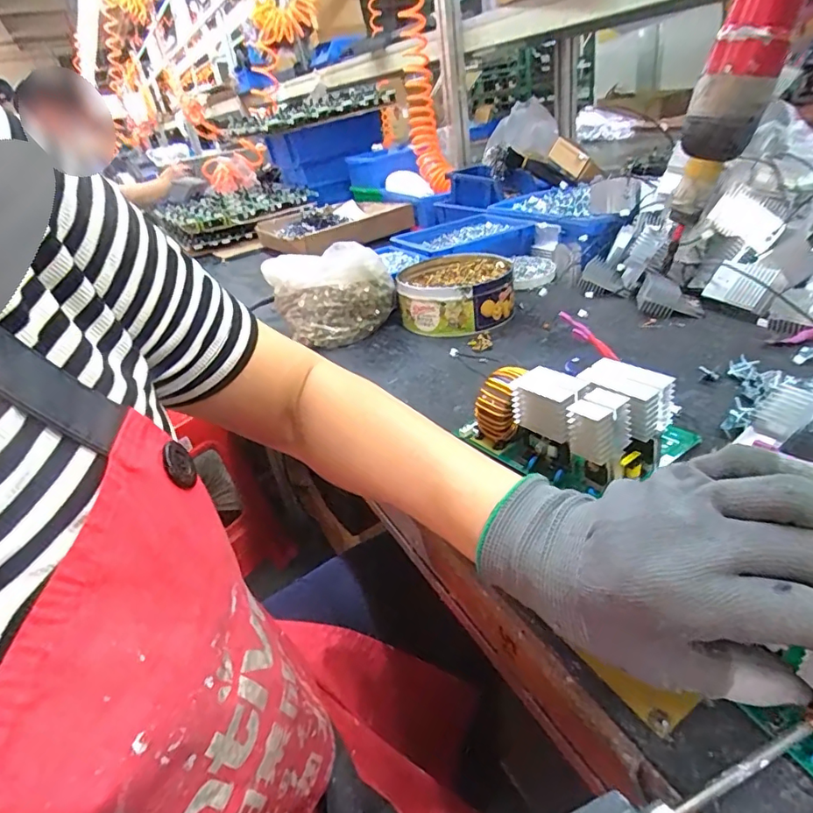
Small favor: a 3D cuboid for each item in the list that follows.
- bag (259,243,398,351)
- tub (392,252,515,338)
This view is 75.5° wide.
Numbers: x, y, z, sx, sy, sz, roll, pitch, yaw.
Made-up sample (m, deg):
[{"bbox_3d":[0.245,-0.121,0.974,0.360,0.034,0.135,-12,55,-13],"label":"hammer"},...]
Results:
[{"bbox_3d":[-0.104,-0.154,0.704,0.140,0.096,0.143,-22,32,-20],"label":"bag"},{"bbox_3d":[0.064,-0.150,0.693,0.141,0.057,0.162,-5,30,7],"label":"tub"}]

